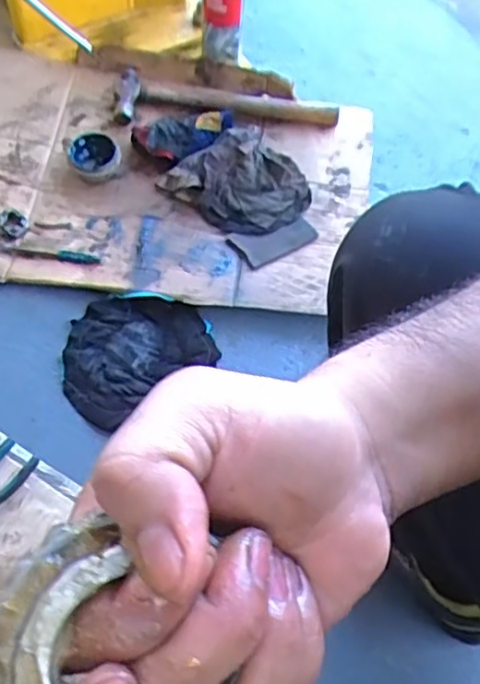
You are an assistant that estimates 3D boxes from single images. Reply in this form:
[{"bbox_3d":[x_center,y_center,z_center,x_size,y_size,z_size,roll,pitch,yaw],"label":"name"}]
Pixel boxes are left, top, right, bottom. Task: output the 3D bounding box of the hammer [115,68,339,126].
[{"bbox_3d":[-0.021,-0.375,1.068,0.345,0.034,0.095,2,62,-2],"label":"hammer"}]

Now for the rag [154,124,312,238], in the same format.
[{"bbox_3d":[0.006,-0.235,0.977,0.184,0.056,0.166,39,66,16],"label":"rag"}]

